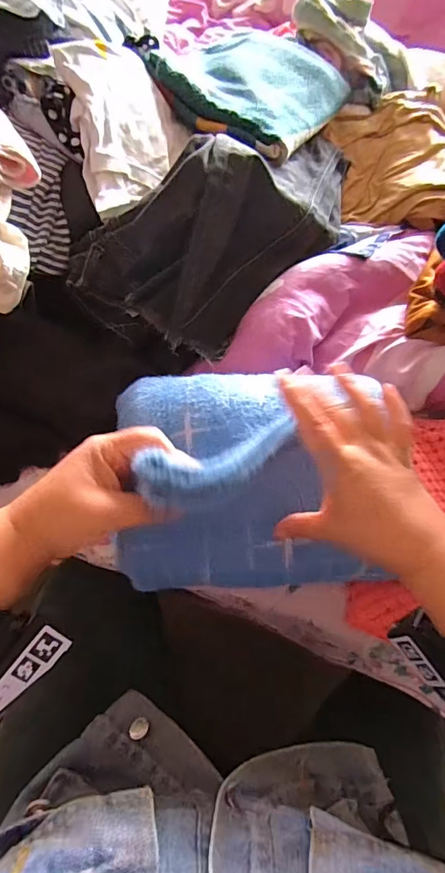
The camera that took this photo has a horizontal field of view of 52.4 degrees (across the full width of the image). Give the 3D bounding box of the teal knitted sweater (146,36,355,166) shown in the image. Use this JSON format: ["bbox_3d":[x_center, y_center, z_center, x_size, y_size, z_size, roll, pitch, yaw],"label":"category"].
[{"bbox_3d":[0.040,-0.481,0.610,0.222,0.046,0.265,29,62,13],"label":"teal knitted sweater"}]

